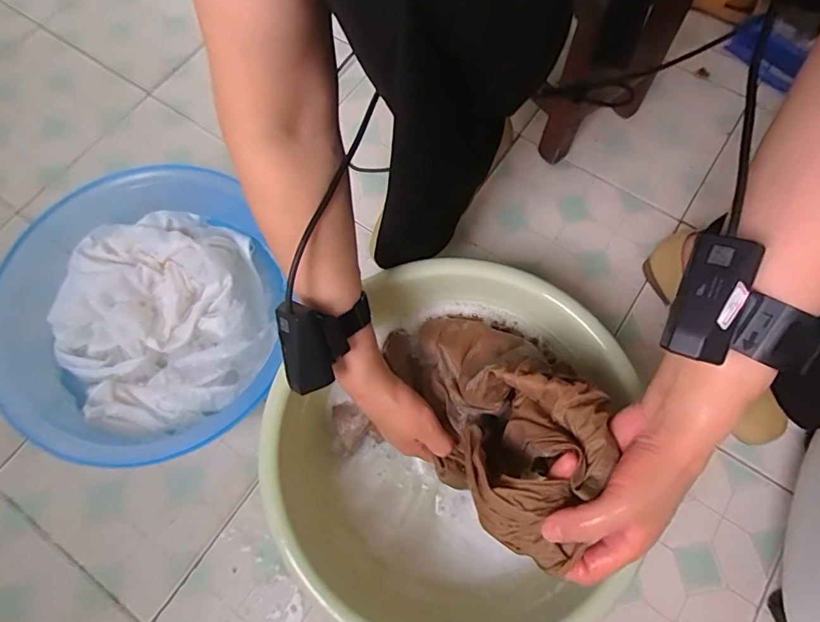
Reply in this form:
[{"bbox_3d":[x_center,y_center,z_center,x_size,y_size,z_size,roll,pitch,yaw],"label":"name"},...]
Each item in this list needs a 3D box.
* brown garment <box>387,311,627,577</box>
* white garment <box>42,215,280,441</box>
[{"bbox_3d":[0.075,0.090,0.431,0.120,0.113,0.255,-28,30,-10],"label":"brown garment"},{"bbox_3d":[-0.279,0.004,0.543,0.218,0.057,0.243,-20,70,-7],"label":"white garment"}]

